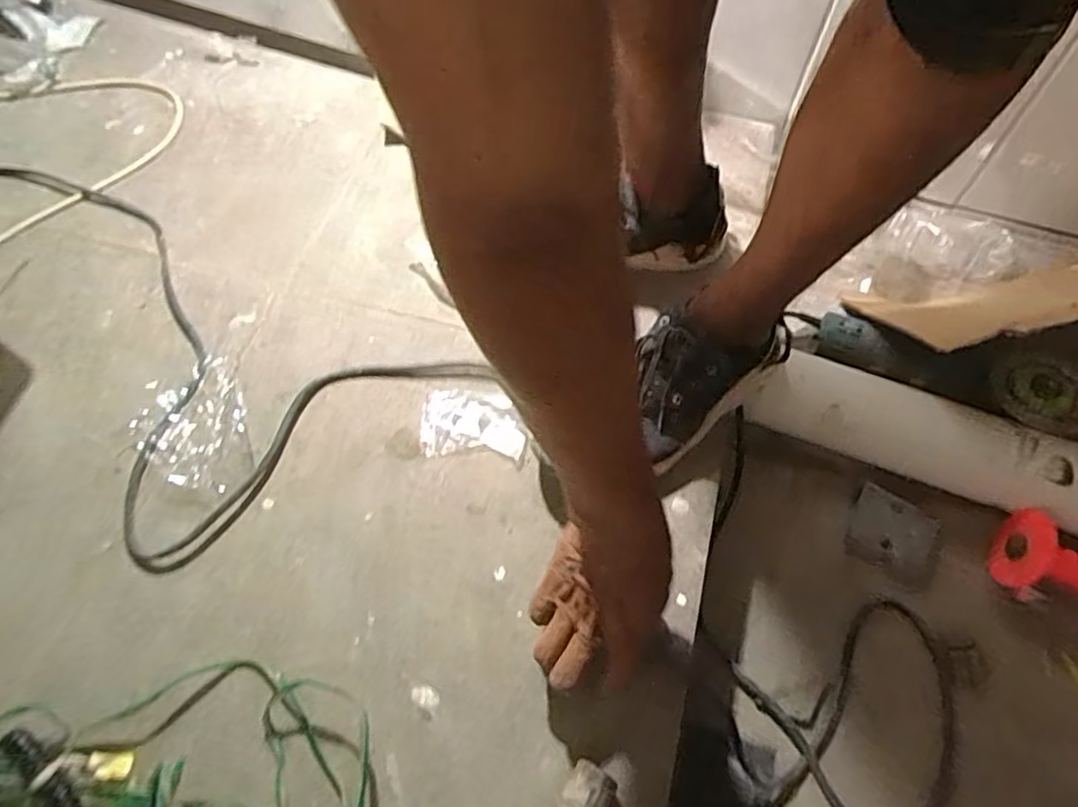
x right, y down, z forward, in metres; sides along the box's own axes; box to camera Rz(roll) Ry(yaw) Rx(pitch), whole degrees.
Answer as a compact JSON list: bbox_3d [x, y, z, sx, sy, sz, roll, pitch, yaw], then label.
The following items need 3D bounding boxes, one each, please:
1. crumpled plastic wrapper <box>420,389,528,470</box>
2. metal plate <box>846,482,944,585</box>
[{"bbox_3d":[-0.064,0.022,0.651,0.104,0.006,0.073,8,58,2],"label":"crumpled plastic wrapper"},{"bbox_3d":[0.362,0.134,0.687,0.080,0.005,0.079,27,75,19],"label":"metal plate"}]

